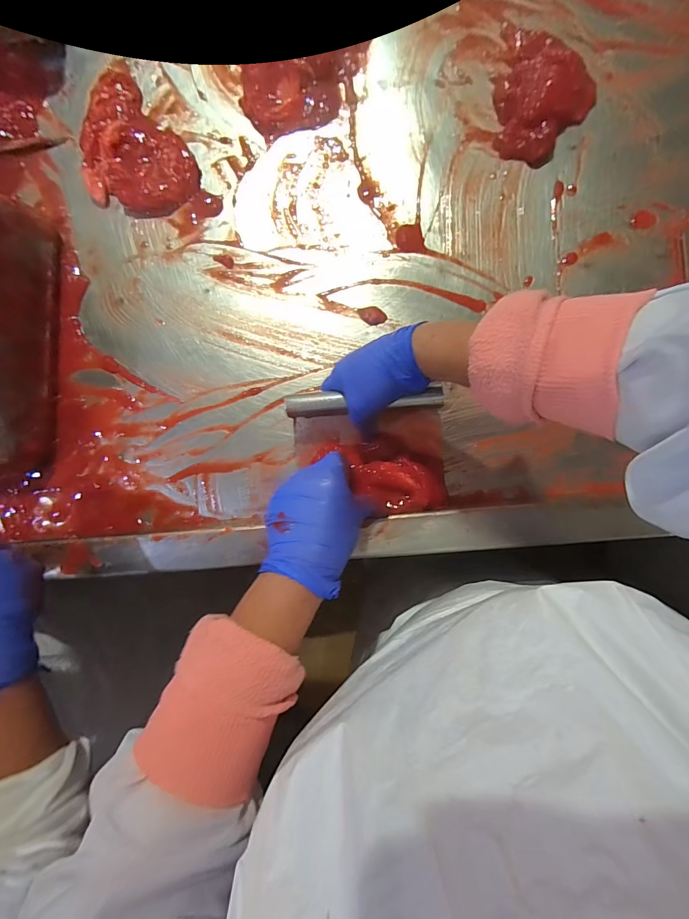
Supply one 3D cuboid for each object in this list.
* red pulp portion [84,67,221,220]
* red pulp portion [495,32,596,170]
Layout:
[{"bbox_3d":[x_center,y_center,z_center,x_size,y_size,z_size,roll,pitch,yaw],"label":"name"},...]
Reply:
[{"bbox_3d":[-0.246,-0.346,0.450,0.117,0.017,0.202,-38,86,-1],"label":"red pulp portion"},{"bbox_3d":[0.220,-0.406,0.434,0.108,0.028,0.135,24,87,3],"label":"red pulp portion"}]

